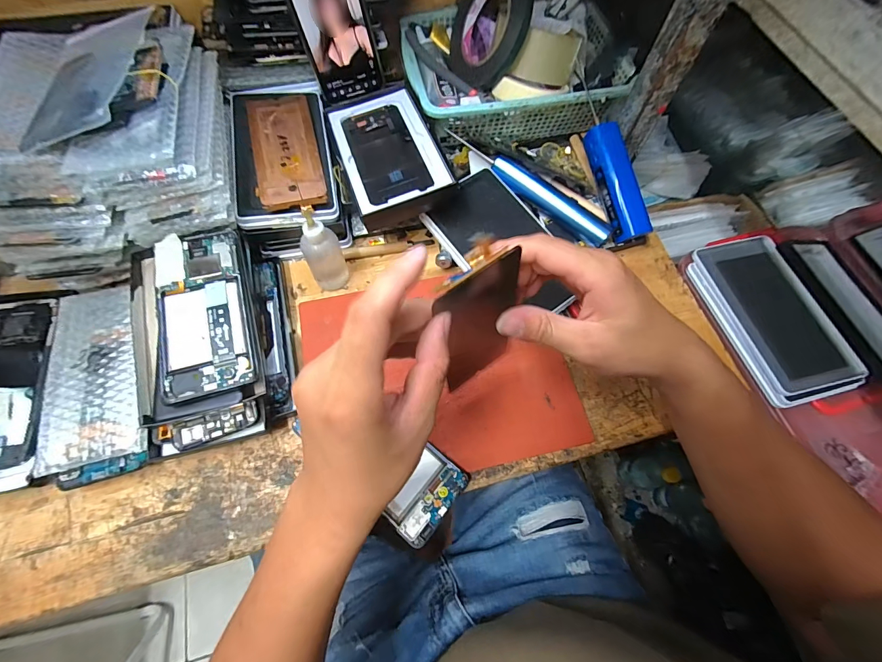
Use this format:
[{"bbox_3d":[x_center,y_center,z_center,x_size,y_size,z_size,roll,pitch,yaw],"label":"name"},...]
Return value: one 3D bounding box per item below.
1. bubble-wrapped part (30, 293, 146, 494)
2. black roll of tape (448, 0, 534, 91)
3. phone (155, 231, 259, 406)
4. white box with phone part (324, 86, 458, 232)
[{"bbox_3d":[-0.315,0.045,0.355,0.083,0.030,0.179,-13,68,-7],"label":"bubble-wrapped part"},{"bbox_3d":[0.052,-0.362,0.459,0.023,0.117,0.137,-14,36,-36],"label":"black roll of tape"},{"bbox_3d":[-0.208,-0.019,0.335,0.073,0.010,0.152,-12,71,-12],"label":"phone"},{"bbox_3d":[-0.057,-0.200,0.409,0.104,0.025,0.177,-19,68,-9],"label":"white box with phone part"}]

